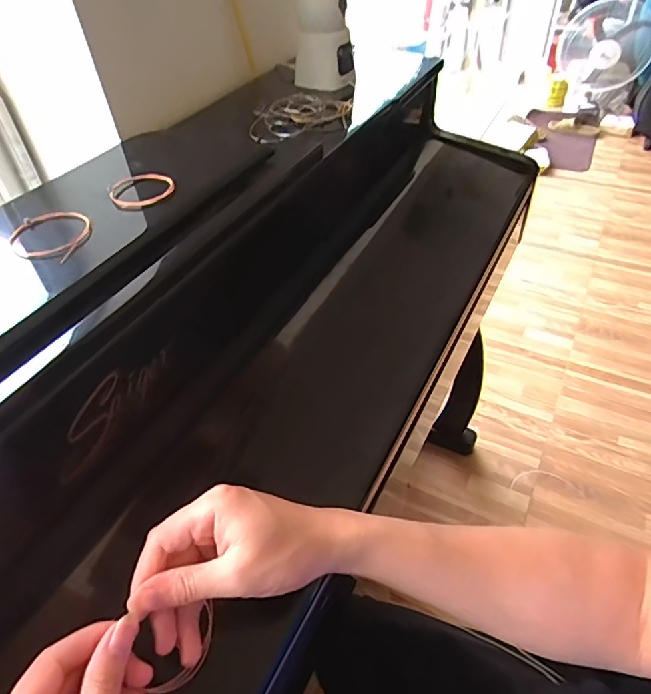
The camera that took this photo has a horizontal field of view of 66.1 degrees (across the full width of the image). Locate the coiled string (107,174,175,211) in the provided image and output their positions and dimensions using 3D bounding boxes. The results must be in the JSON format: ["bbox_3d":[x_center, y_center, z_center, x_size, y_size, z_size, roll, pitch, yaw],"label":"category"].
[{"bbox_3d":[-0.168,-0.143,0.460,0.057,0.010,0.046,-19,46,-14],"label":"coiled string"}]

